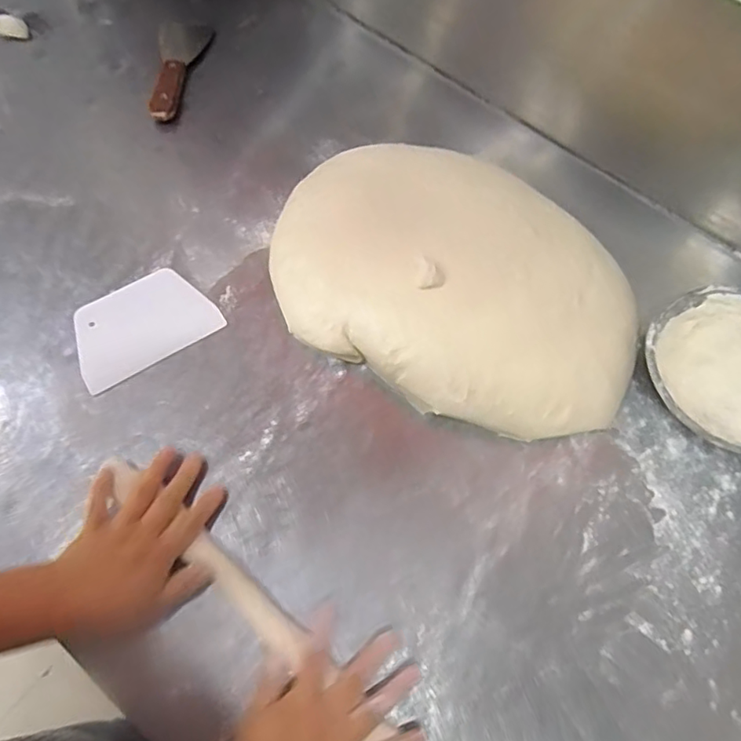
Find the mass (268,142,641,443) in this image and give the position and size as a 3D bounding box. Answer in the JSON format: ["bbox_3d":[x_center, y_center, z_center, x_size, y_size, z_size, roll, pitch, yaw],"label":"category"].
[{"bbox_3d":[0.095,-0.107,0.599,0.418,0.071,0.305,31,69,10],"label":"mass"}]

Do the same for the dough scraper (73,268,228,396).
[{"bbox_3d":[-0.242,-0.050,0.582,0.143,0.005,0.097,-31,69,-16],"label":"dough scraper"}]

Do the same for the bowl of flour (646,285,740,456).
[{"bbox_3d":[0.366,0.006,0.569,0.160,0.059,0.168,1,67,-3],"label":"bowl of flour"}]

